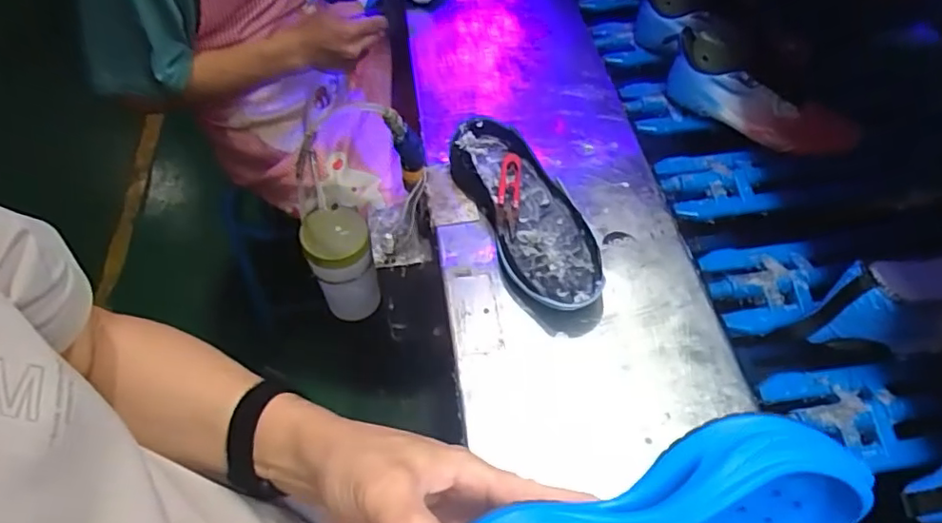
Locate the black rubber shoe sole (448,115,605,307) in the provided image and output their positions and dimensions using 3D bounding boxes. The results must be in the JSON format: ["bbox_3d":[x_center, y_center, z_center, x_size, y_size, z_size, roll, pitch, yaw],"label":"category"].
[{"bbox_3d":[0.057,-0.050,0.587,0.095,0.047,0.239,-20,56,-9],"label":"black rubber shoe sole"}]

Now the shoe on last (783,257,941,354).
[{"bbox_3d":[0.398,0.039,0.526,0.206,0.092,0.064,-7,56,2],"label":"shoe on last"}]

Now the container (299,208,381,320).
[{"bbox_3d":[-0.146,0.006,0.699,0.073,0.135,0.076,-13,56,-2],"label":"container"}]

